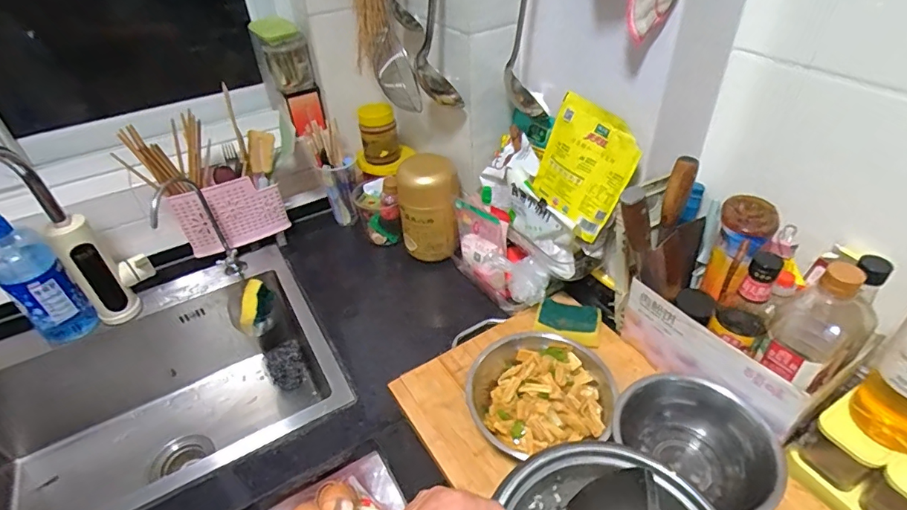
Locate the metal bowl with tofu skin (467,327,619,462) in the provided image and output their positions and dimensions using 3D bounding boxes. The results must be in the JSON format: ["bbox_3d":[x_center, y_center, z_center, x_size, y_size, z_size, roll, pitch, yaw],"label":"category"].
[{"bbox_3d":[0.115,0.179,0.648,0.182,0.057,0.175,-3,40,2],"label":"metal bowl with tofu skin"}]

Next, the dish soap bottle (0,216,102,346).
[{"bbox_3d":[-0.663,0.033,0.763,0.082,0.253,0.072,-31,47,-28],"label":"dish soap bottle"}]

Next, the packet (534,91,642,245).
[{"bbox_3d":[0.189,-0.128,0.706,0.132,0.167,0.020,39,38,27],"label":"packet"}]

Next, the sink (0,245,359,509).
[{"bbox_3d":[-0.527,0.300,0.795,0.670,0.237,0.411,-24,44,-22],"label":"sink"}]

